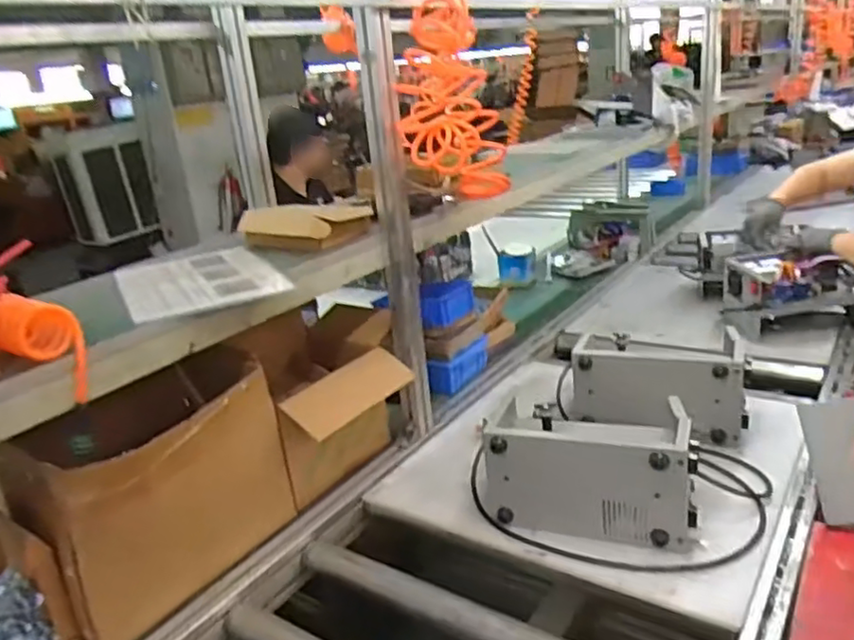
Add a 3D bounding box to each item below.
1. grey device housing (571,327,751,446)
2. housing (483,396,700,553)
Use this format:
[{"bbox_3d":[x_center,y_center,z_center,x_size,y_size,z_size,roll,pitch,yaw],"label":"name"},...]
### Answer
[{"bbox_3d":[0.409,0.107,1.180,0.279,0.141,0.149,3,23,27],"label":"grey device housing"},{"bbox_3d":[0.243,0.213,0.985,0.289,0.154,0.152,2,22,24],"label":"housing"}]

